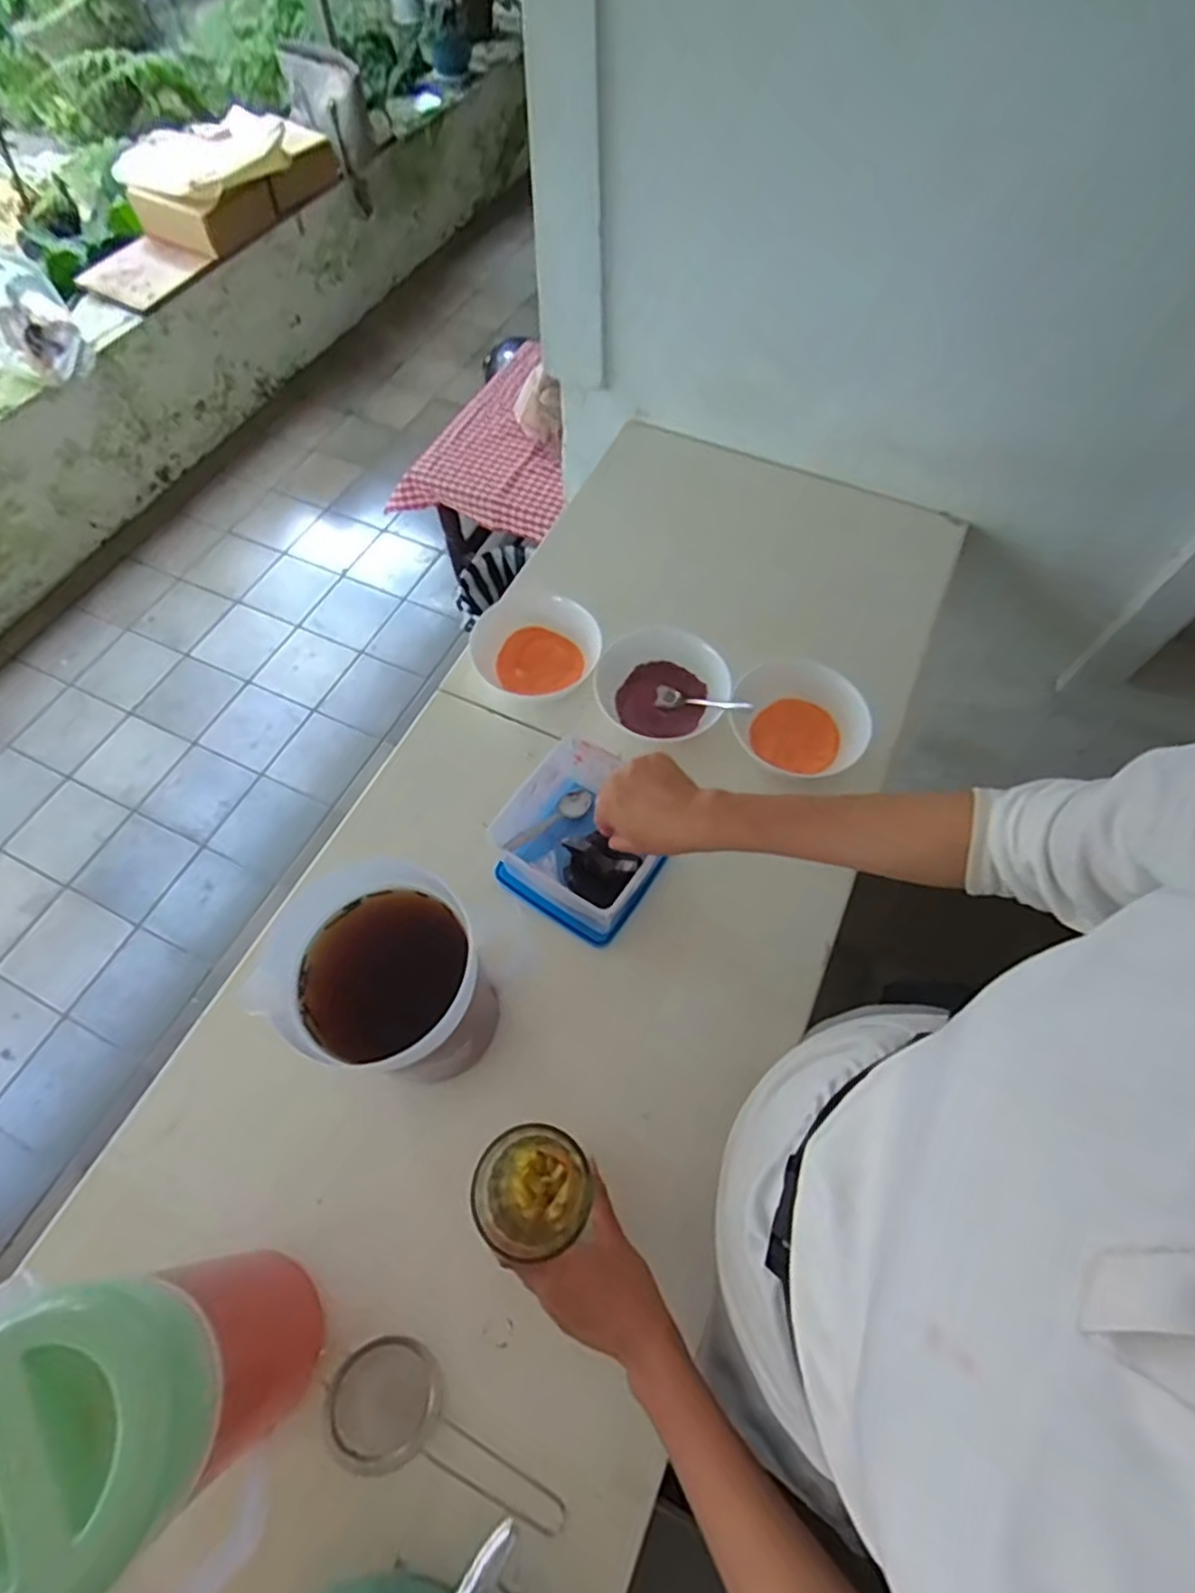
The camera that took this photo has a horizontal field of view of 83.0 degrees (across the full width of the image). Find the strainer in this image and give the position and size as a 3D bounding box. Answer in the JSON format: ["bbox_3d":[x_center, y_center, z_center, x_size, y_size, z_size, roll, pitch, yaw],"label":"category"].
[{"bbox_3d":[-0.106,0.449,0.467,0.177,0.032,0.072,25,65,12],"label":"strainer"}]

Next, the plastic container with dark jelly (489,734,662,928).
[{"bbox_3d":[-0.011,0.035,0.657,0.138,0.080,0.132,33,67,15],"label":"plastic container with dark jelly"}]

